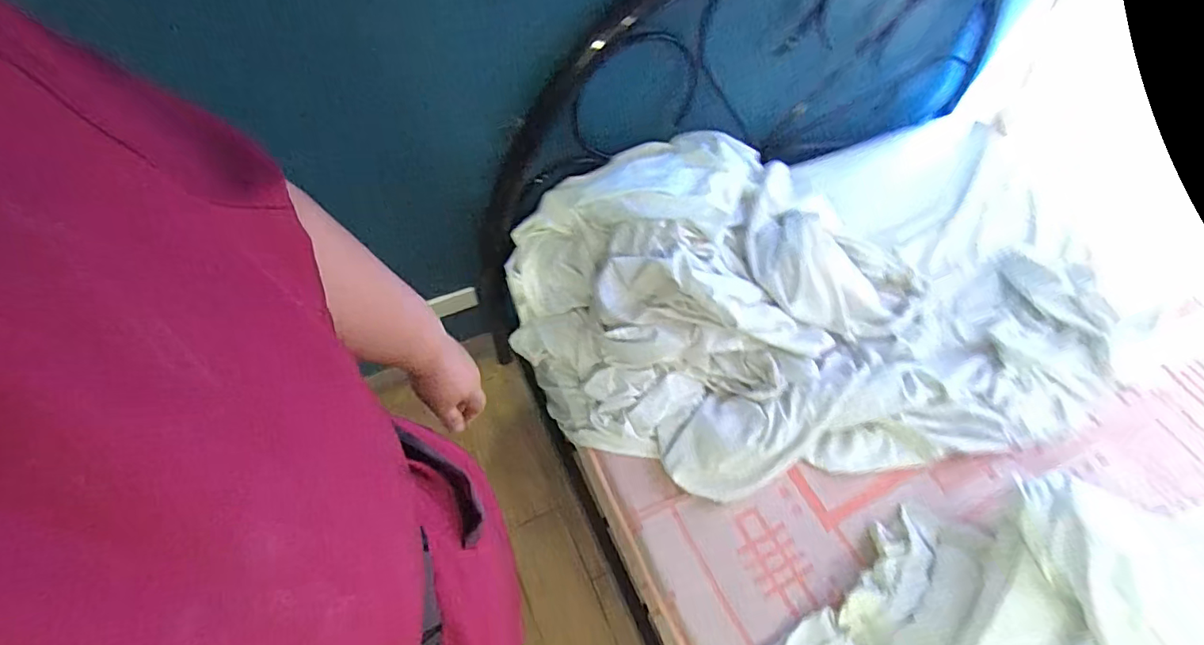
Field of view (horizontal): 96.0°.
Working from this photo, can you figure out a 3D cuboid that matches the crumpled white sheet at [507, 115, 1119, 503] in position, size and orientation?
[{"bbox_3d":[0.459,-0.071,1.041,1.211,0.262,0.632,-7,61,-8],"label":"crumpled white sheet"}]

